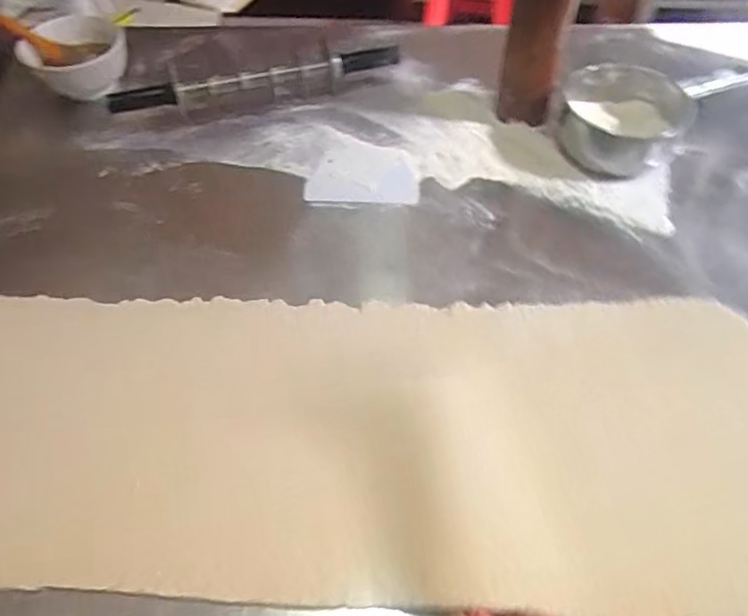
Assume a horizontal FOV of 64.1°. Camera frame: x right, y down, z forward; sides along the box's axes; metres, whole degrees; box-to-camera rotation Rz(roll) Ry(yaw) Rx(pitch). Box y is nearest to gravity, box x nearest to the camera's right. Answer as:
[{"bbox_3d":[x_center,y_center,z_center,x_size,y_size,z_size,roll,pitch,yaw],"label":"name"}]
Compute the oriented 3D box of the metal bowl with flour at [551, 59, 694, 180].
[{"bbox_3d":[0.347,-0.269,0.849,0.165,0.075,0.196,29,57,20],"label":"metal bowl with flour"}]

